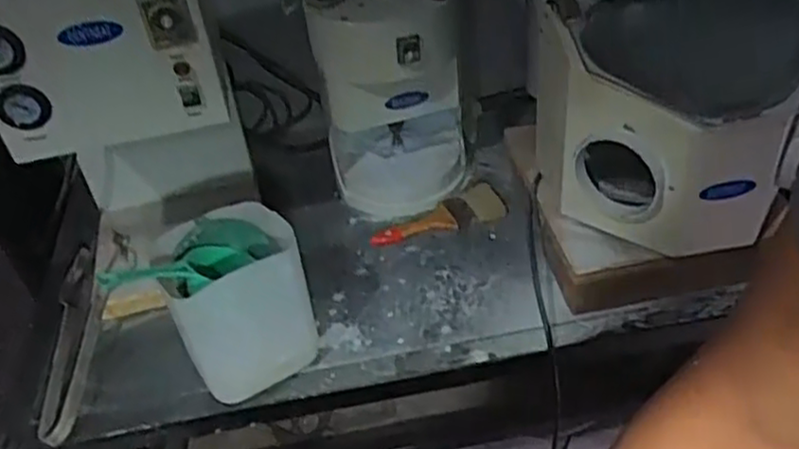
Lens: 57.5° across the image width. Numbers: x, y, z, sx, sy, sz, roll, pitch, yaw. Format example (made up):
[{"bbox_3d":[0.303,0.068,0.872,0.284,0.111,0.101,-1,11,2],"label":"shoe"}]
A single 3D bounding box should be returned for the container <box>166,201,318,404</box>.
[{"bbox_3d":[-0.187,0.090,0.860,0.151,0.169,0.132,-25,43,-21],"label":"container"}]

